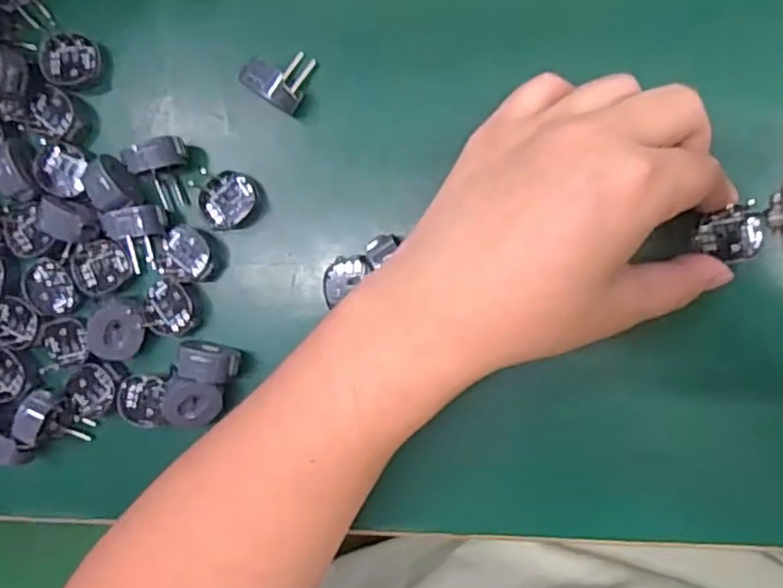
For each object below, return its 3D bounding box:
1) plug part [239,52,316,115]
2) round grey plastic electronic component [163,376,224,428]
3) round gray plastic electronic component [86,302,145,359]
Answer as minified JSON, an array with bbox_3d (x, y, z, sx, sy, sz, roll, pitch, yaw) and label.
[{"bbox_3d":[-0.053,-0.101,0.315,0.028,0.024,0.028,27,96,7],"label":"plug part"},{"bbox_3d":[-0.094,0.051,0.326,0.024,0.011,0.023,-1,91,-15],"label":"round grey plastic electronic component"},{"bbox_3d":[-0.133,0.018,0.330,0.024,0.012,0.030,43,97,5],"label":"round gray plastic electronic component"}]

